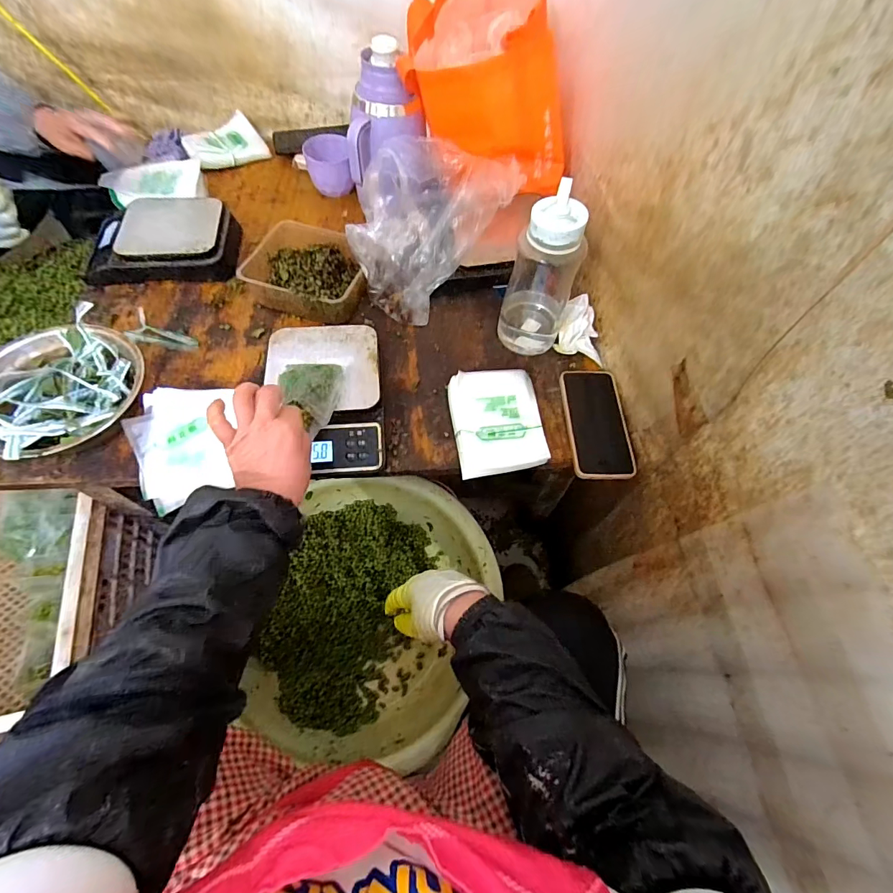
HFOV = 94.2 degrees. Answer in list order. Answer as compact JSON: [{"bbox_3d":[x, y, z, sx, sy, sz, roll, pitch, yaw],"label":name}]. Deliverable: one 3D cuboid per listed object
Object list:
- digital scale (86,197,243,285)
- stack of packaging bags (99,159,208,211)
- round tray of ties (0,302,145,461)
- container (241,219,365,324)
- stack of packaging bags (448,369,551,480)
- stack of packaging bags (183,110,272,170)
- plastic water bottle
[{"bbox_3d":[-0.463,-0.344,0.680,0.226,0.053,0.169,-2,61,-5],"label":"digital scale"},{"bbox_3d":[-0.516,-0.470,0.737,0.156,0.028,0.101,-13,63,-11],"label":"stack of packaging bags"},{"bbox_3d":[-0.474,-0.068,0.512,0.181,0.070,0.184,2,61,-3],"label":"round tray of ties"},{"bbox_3d":[-0.215,-0.270,0.648,0.174,0.063,0.150,12,61,2],"label":"container"},{"bbox_3d":[0.068,-0.035,0.565,0.115,0.034,0.144,-5,62,-6],"label":"stack of packaging bags"},{"bbox_3d":[-0.443,-0.601,0.830,0.146,0.037,0.127,-31,68,-19],"label":"stack of packaging bags"},{"bbox_3d":[0.135,-0.226,0.570,0.083,0.208,0.091,35,65,15],"label":"plastic water bottle"}]

